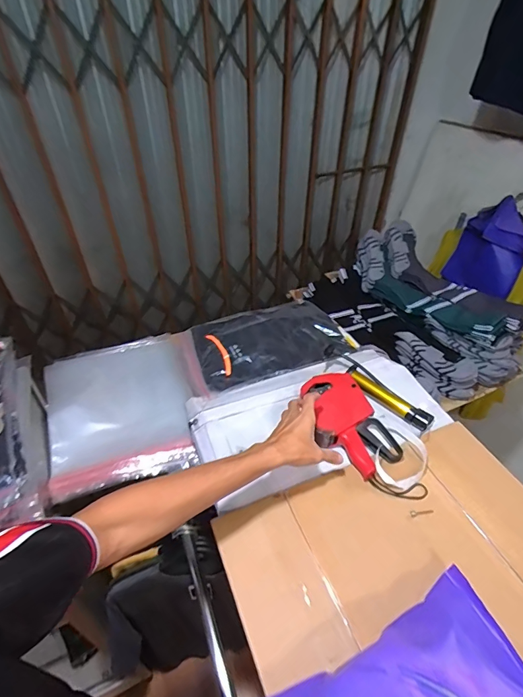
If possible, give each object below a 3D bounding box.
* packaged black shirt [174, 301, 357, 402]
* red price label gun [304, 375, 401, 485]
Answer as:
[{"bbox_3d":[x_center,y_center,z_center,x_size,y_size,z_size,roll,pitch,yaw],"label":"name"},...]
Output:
[{"bbox_3d":[0.004,-0.011,0.963,0.393,0.055,0.284,-15,43,-14],"label":"packaged black shirt"},{"bbox_3d":[0.162,0.136,0.731,0.123,0.037,0.219,-15,45,-16],"label":"red price label gun"}]

